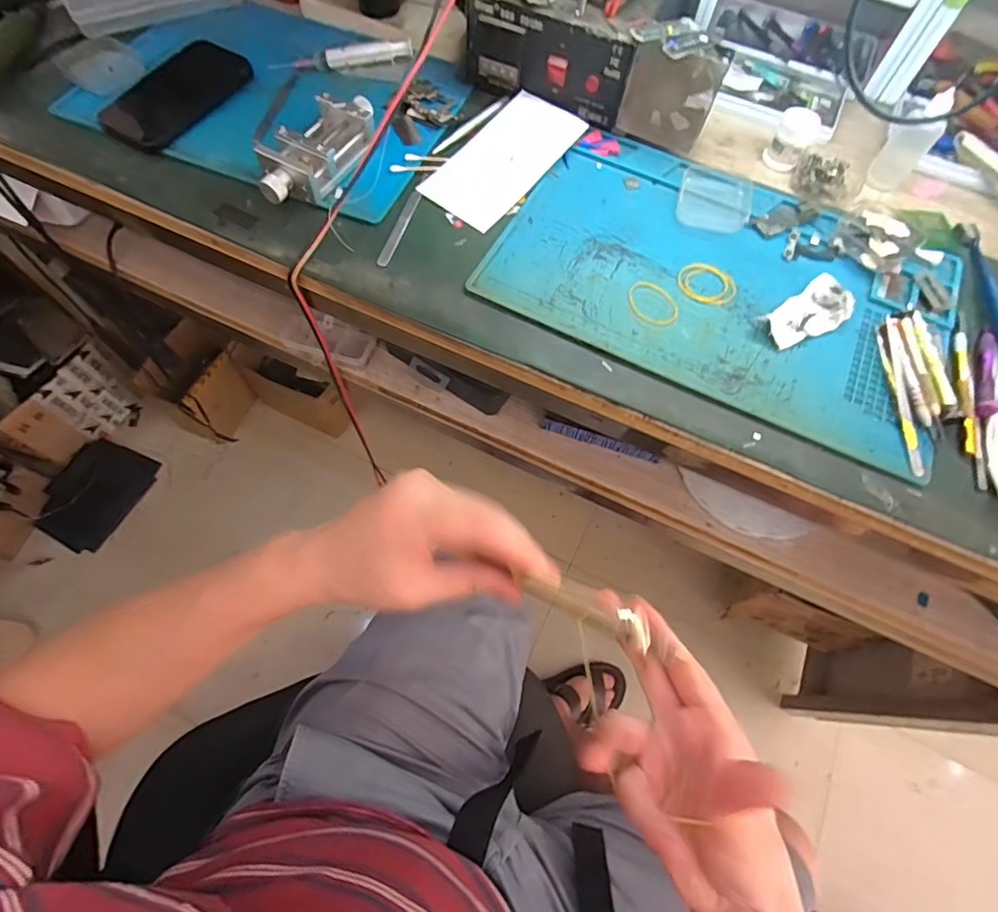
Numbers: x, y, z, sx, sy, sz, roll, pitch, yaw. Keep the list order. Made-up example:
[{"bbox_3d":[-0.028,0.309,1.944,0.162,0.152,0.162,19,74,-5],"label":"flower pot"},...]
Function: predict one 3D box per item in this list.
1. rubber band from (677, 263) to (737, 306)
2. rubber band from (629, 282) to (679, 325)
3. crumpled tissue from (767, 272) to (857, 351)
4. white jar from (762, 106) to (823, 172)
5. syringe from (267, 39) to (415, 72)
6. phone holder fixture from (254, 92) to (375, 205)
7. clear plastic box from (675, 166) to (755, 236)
[{"bbox_3d":[0.179,-0.148,0.435,0.049,0.004,0.043,27,67,9],"label":"rubber band"},{"bbox_3d":[0.128,-0.129,0.424,0.037,0.004,0.049,-26,69,-13],"label":"rubber band"},{"bbox_3d":[0.256,-0.116,0.418,0.078,0.016,0.042,-33,71,-16],"label":"crumpled tissue"},{"bbox_3d":[0.289,-0.313,0.501,0.036,0.038,0.034,1,66,-2],"label":"white jar"},{"bbox_3d":[-0.163,-0.417,0.534,0.145,0.019,0.019,-9,67,-7],"label":"syringe"},{"bbox_3d":[-0.163,-0.276,0.460,0.063,0.034,0.132,37,69,13],"label":"phone holder fixture"},{"bbox_3d":[0.199,-0.237,0.470,0.064,0.011,0.067,15,66,4],"label":"clear plastic box"}]

